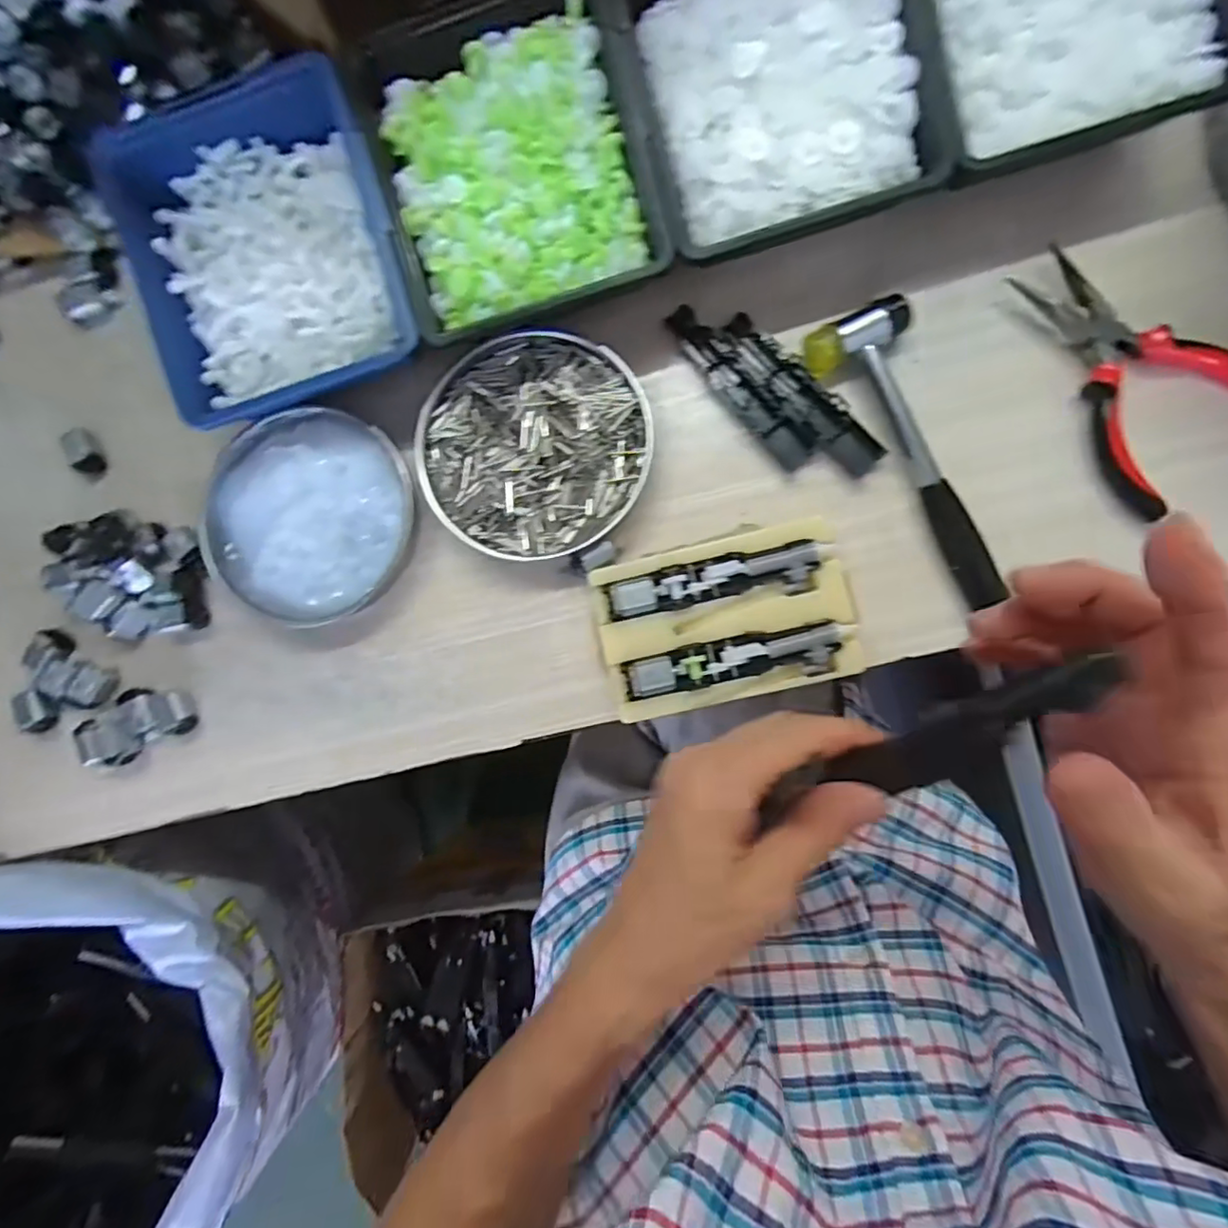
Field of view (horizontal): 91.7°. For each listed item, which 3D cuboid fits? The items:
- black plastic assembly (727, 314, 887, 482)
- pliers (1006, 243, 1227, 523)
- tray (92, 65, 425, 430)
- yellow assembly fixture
[{"bbox_3d":[0.110,-0.130,0.352,0.024,0.011,0.117,-42,84,2],"label":"black plastic assembly"},{"bbox_3d":[0.281,-0.134,0.327,0.090,0.013,0.144,-41,84,2],"label":"pliers"},{"bbox_3d":[-0.196,-0.206,0.344,0.145,0.050,0.172,-17,85,4],"label":"tray"},{"bbox_3d":[0.063,0.004,0.340,0.137,0.027,0.088,-14,86,4],"label":"yellow assembly fixture"}]

